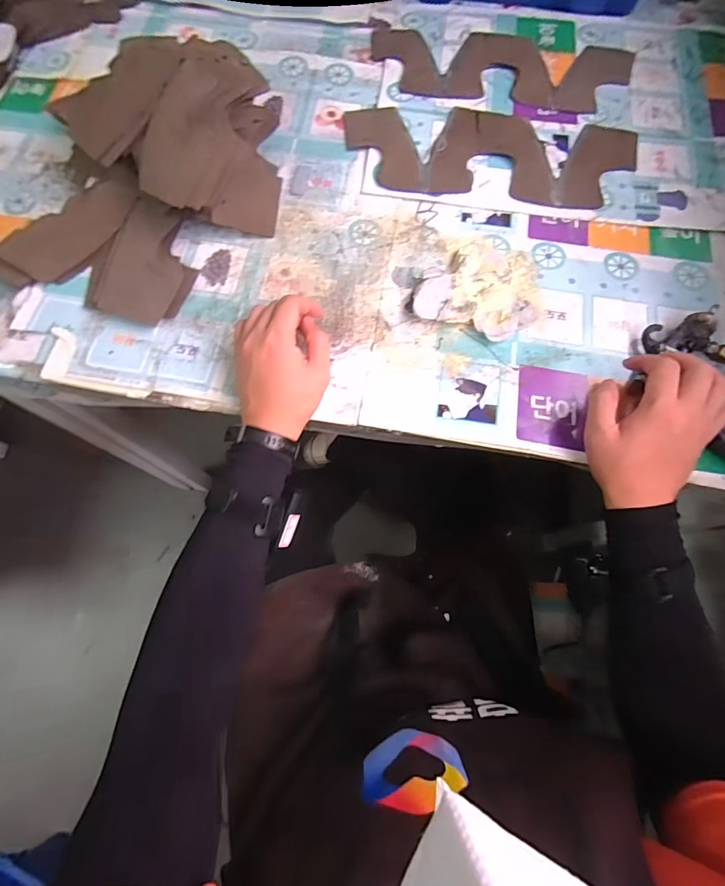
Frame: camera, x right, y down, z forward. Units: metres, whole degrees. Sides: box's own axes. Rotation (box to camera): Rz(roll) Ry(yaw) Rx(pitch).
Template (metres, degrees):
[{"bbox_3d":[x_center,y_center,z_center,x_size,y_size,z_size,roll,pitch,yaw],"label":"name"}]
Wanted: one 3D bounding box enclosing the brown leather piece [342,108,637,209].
[{"bbox_3d":[0.158,-0.363,0.553,0.361,0.008,0.139,8,72,3],"label":"brown leather piece"}]

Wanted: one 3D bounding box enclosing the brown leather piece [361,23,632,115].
[{"bbox_3d":[0.183,-0.517,0.595,0.348,0.007,0.151,10,70,4],"label":"brown leather piece"}]

